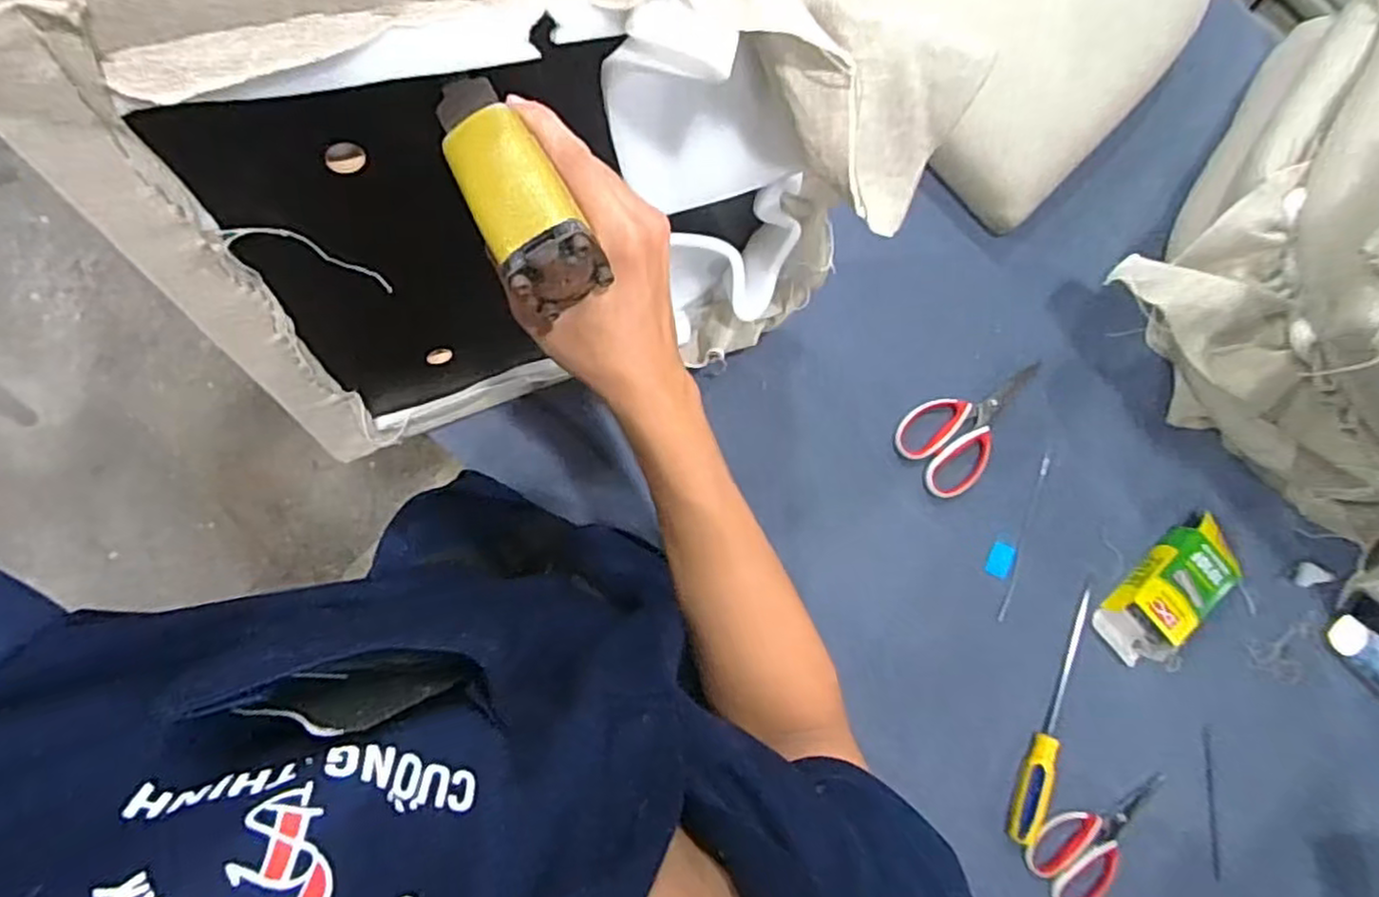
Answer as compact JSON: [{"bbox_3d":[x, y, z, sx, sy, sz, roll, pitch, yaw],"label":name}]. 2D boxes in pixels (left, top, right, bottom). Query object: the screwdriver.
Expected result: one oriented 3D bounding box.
[{"bbox_3d":[0.394,0.289,0.761,0.034,0.029,0.269,18,86,-6],"label":"screwdriver"}]

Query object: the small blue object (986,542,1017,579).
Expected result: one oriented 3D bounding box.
[{"bbox_3d":[0.342,0.123,0.773,0.027,0.004,0.035,22,86,-6],"label":"small blue object"}]

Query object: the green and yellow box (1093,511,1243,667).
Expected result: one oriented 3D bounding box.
[{"bbox_3d":[0.534,0.161,0.775,0.089,0.039,0.172,41,84,-4],"label":"green and yellow box"}]

